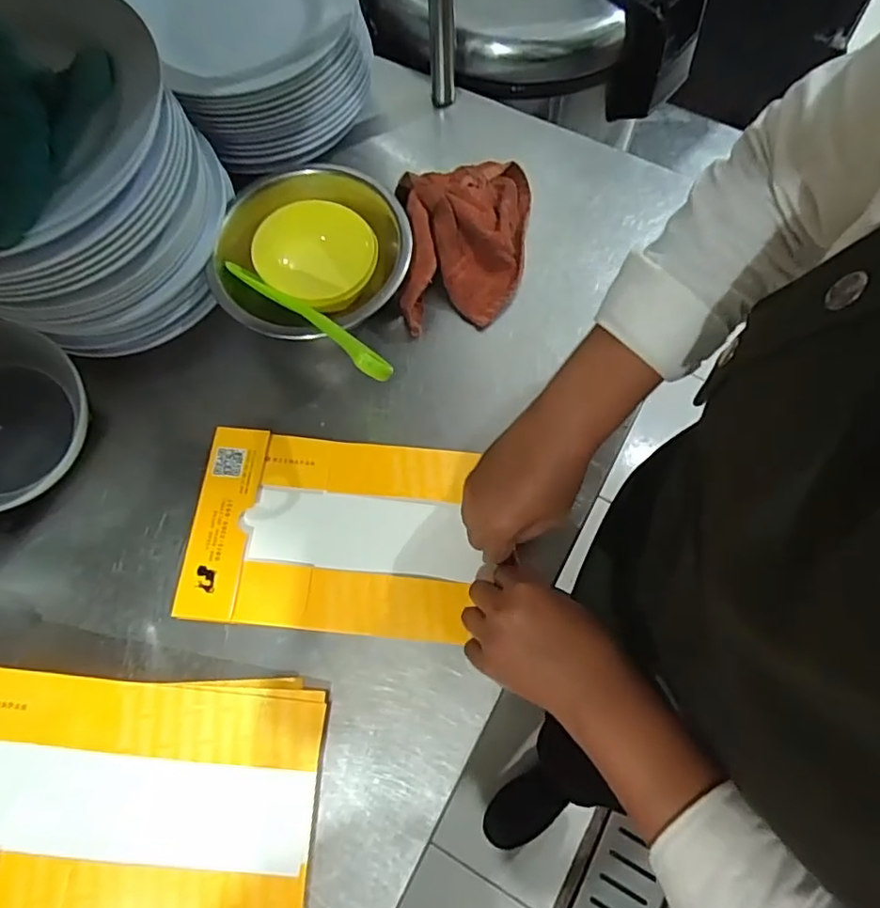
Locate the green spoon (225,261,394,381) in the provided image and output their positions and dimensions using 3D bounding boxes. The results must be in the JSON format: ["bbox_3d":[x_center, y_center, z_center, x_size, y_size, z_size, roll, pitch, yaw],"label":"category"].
[{"bbox_3d":[-0.105,-0.108,0.431,0.020,0.024,0.208,-44,53,-12],"label":"green spoon"}]

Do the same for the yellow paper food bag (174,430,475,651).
[{"bbox_3d":[-0.085,0.061,0.456,0.217,0.017,0.153,5,72,2],"label":"yellow paper food bag"}]

